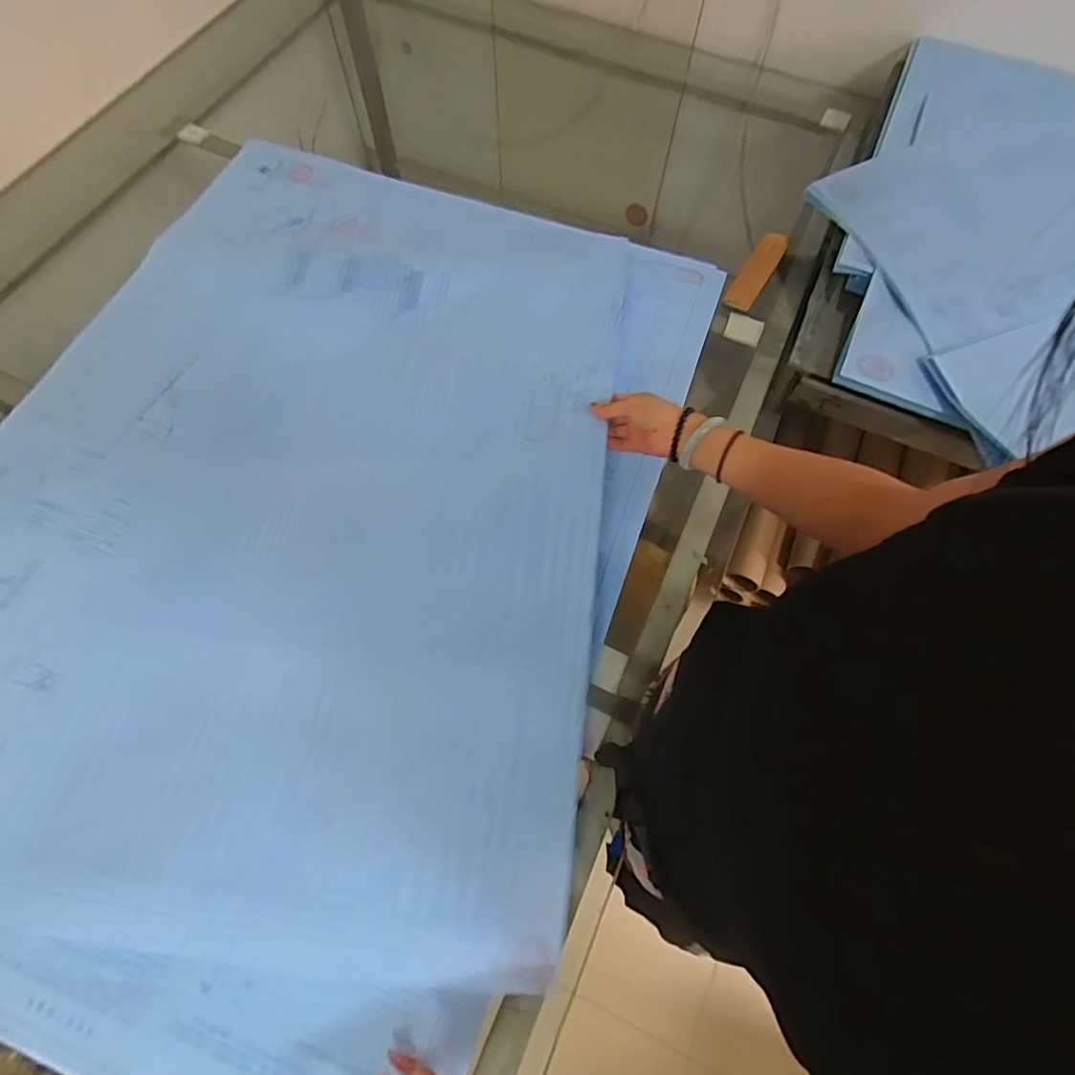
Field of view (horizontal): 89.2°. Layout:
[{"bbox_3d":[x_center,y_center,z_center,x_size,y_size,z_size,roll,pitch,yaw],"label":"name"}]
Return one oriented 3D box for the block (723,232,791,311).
[{"bbox_3d":[0.370,-0.448,0.921,0.045,0.126,0.018,45,43,17],"label":"block"}]

